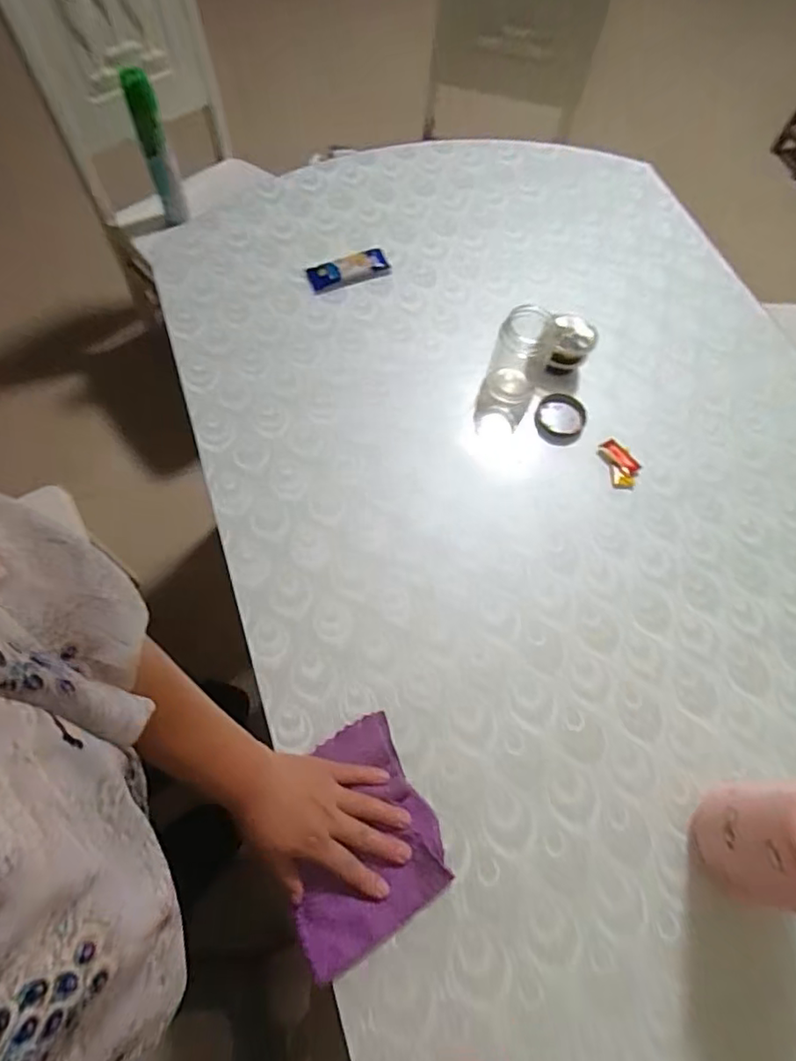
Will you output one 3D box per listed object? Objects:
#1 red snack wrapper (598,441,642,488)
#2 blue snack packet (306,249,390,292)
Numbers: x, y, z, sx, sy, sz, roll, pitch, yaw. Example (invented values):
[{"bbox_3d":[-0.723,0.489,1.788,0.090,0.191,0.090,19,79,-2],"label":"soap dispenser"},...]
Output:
[{"bbox_3d":[0.286,-0.086,0.726,0.041,0.011,0.065,-13,66,-9],"label":"red snack wrapper"},{"bbox_3d":[-0.073,-0.383,0.830,0.116,0.022,0.038,-21,68,-12],"label":"blue snack packet"}]

